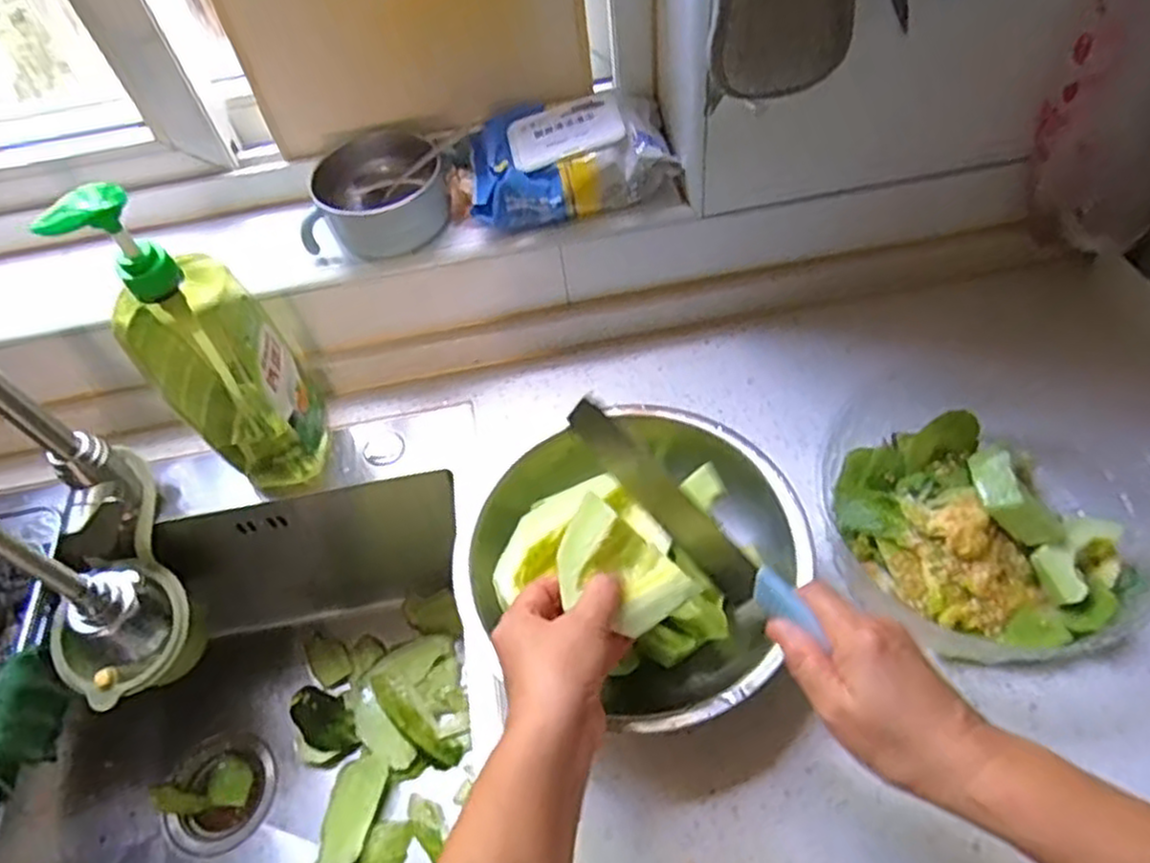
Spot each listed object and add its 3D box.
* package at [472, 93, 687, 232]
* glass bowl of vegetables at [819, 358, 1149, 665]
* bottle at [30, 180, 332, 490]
[{"bbox_3d":[-0.004,-0.240,0.656,0.171,0.057,0.096,-11,54,-3],"label":"package"},{"bbox_3d":[0.323,0.044,0.586,0.242,0.064,0.259,-3,54,4],"label":"glass bowl of vegetables"},{"bbox_3d":[-0.286,-0.069,0.595,0.095,0.281,0.084,-7,54,1],"label":"bottle"}]

